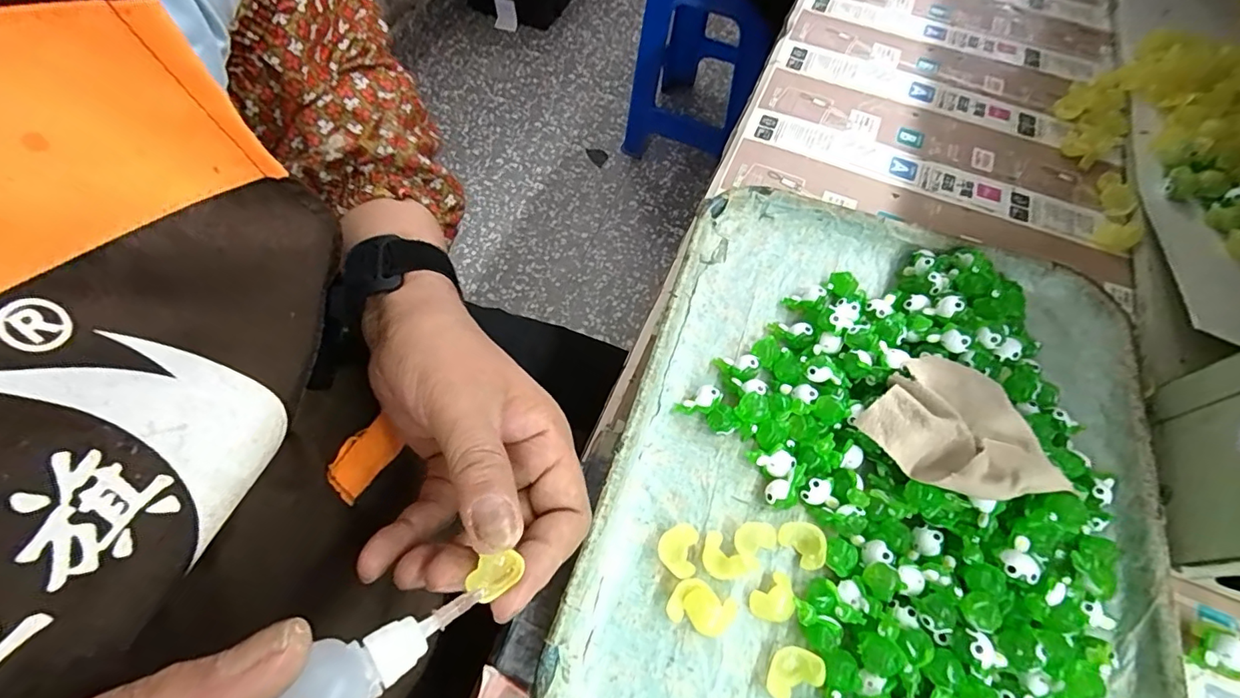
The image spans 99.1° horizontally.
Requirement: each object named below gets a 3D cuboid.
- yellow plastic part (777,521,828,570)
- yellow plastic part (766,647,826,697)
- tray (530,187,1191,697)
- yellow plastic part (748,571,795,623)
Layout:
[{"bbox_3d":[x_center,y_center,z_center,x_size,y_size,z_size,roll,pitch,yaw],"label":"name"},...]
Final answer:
[{"bbox_3d":[0.090,0.095,0.258,0.017,0.011,0.023,-33,67,-17],"label":"yellow plastic part"},{"bbox_3d":[0.076,0.141,0.232,0.025,0.009,0.017,-20,64,-11],"label":"yellow plastic part"},{"bbox_3d":[0.133,0.063,0.268,0.263,0.032,0.341,18,63,9],"label":"tray"},{"bbox_3d":[0.073,0.118,0.247,0.022,0.009,0.018,-31,66,-16],"label":"yellow plastic part"}]

